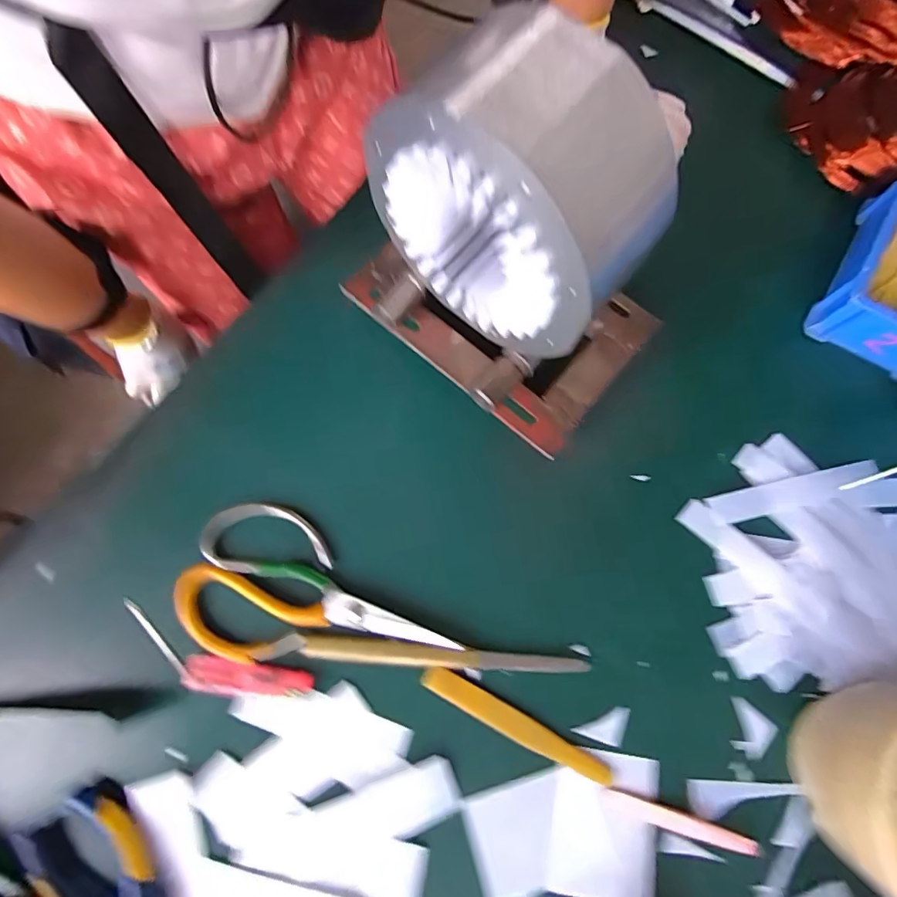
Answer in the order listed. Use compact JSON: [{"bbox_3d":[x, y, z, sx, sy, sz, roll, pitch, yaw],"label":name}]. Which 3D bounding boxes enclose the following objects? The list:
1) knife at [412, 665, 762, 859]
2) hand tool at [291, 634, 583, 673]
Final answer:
[{"bbox_3d":[0.082,0.200,0.306,0.219,0.005,0.020,27,78,5],"label":"knife"},{"bbox_3d":[-0.004,0.138,0.320,0.185,0.004,0.015,4,77,0],"label":"hand tool"}]

